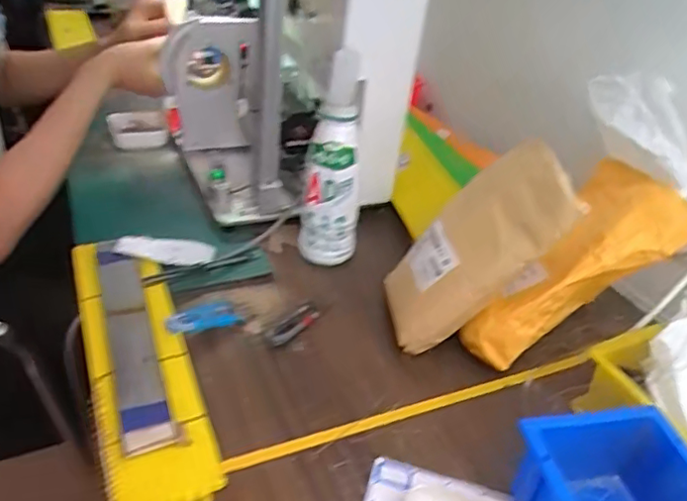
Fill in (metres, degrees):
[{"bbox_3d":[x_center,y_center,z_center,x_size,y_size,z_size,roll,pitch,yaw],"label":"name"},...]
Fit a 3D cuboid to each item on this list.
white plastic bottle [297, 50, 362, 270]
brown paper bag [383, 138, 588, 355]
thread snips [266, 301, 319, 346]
[{"bbox_3d":[-0.013,-0.098,0.681,0.066,0.230,0.081,5,34,-2],"label":"white plastic bottle"},{"bbox_3d":[0.125,-0.006,0.586,0.034,0.224,0.118,23,30,-46],"label":"brown paper bag"},{"bbox_3d":[-0.051,0.077,0.619,0.024,0.005,0.077,26,38,26],"label":"thread snips"}]

